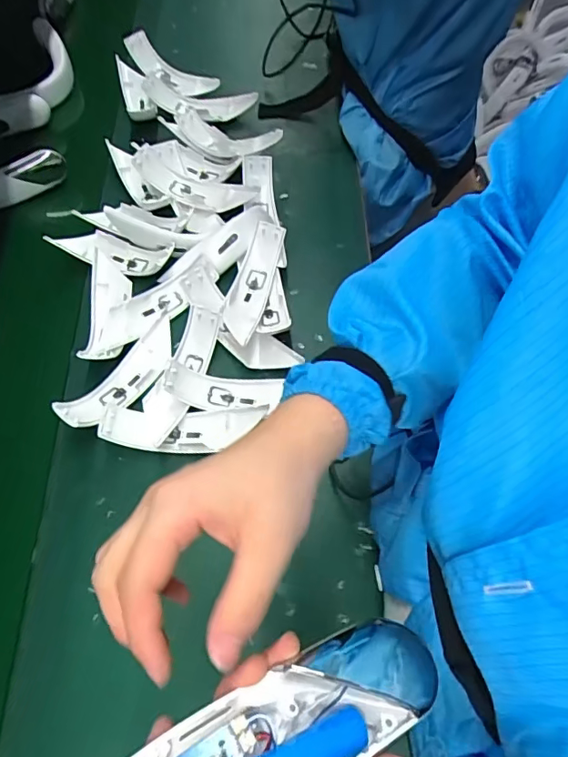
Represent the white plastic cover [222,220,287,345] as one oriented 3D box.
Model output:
[{"bbox_3d":[-0.041,-0.122,0.654,0.049,0.040,0.164,14,64,9],"label":"white plastic cover"}]

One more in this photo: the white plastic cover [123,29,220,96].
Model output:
[{"bbox_3d":[-0.184,-0.499,0.831,0.172,0.046,0.051,36,68,16],"label":"white plastic cover"}]

